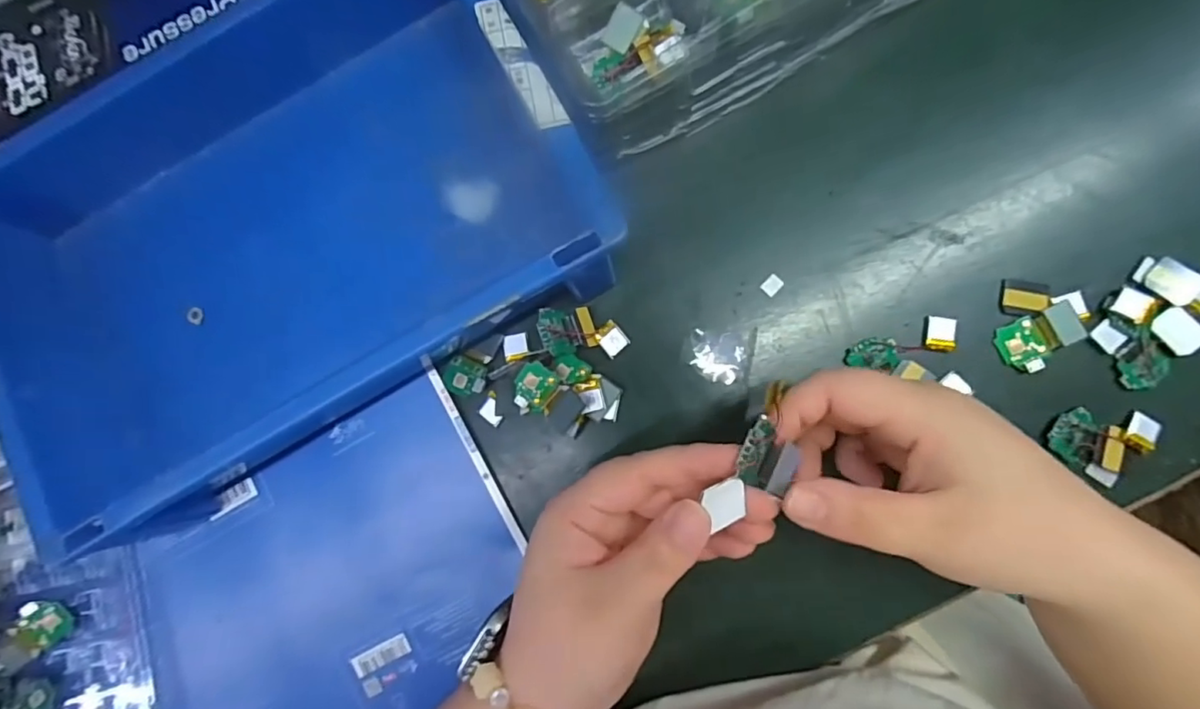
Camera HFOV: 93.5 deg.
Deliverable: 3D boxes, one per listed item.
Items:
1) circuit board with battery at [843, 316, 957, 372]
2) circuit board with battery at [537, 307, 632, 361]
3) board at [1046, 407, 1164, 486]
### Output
[{"bbox_3d":[0.155,-0.005,0.290,0.056,0.006,0.019,-19,83,5],"label":"circuit board with battery"},{"bbox_3d":[-0.009,-0.011,0.295,0.049,0.008,0.025,7,85,-23],"label":"circuit board with battery"},{"bbox_3d":[0.247,0.039,0.278,0.040,0.004,0.038,40,90,9],"label":"board"}]

